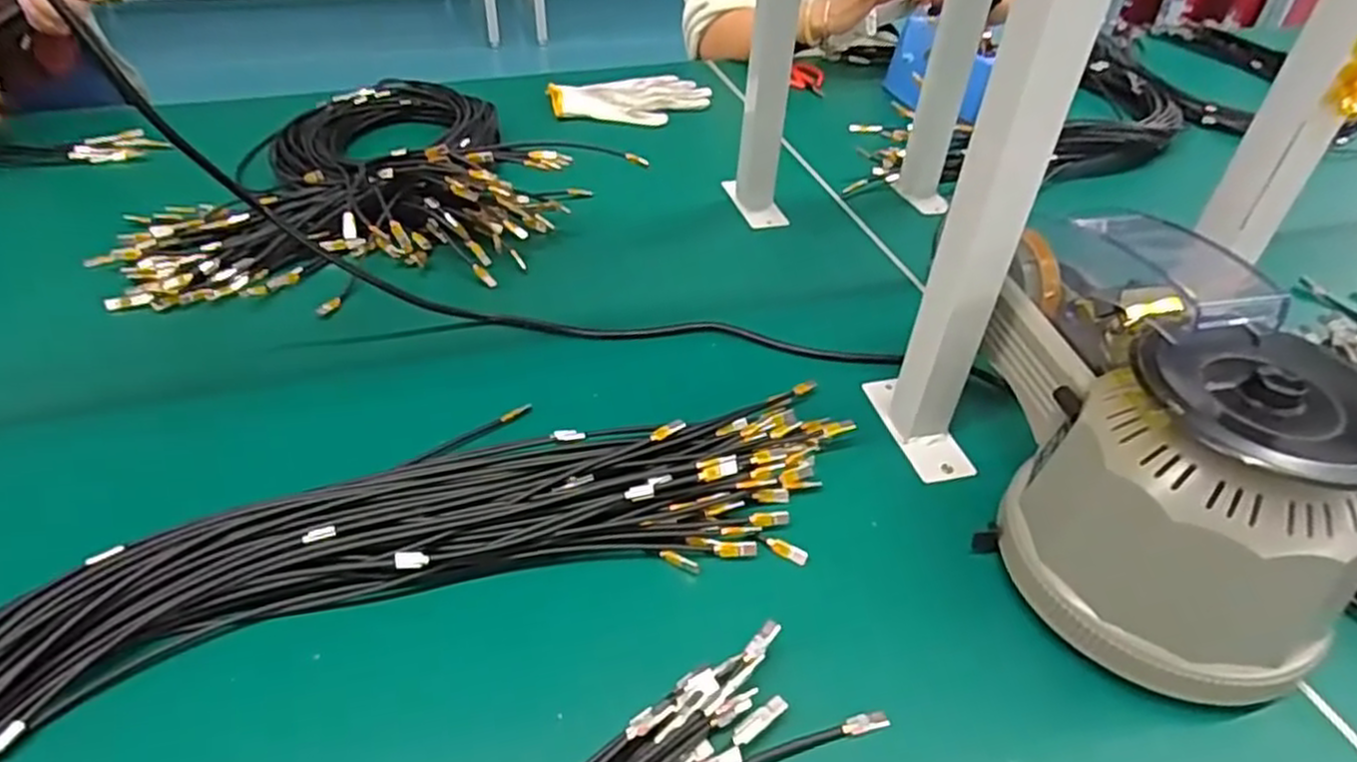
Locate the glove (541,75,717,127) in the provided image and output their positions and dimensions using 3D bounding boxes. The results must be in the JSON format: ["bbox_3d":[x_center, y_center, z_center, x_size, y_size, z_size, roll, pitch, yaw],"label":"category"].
[{"bbox_3d":[-0.057,-0.356,0.965,0.194,0.026,0.128,-20,46,-24],"label":"glove"}]

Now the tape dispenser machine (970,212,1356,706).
[{"bbox_3d":[0.263,0.019,0.427,0.158,0.150,0.250,12,42,11],"label":"tape dispenser machine"}]

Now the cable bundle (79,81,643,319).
[{"bbox_3d":[-0.320,-0.213,0.750,0.414,0.072,0.403,-15,44,-19],"label":"cable bundle"}]

